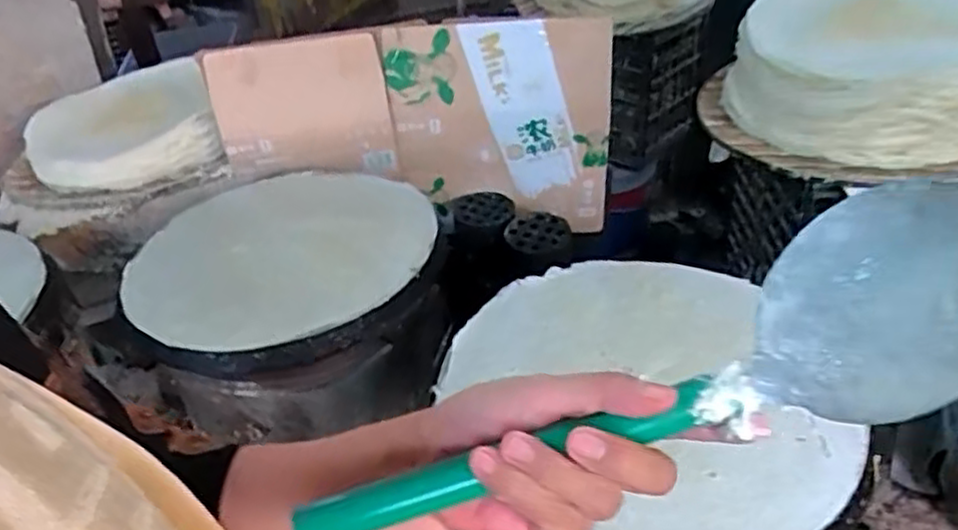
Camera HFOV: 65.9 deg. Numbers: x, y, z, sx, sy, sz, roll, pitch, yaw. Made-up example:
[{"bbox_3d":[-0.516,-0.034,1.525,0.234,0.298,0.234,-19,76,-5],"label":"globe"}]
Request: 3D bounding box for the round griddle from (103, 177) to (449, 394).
[{"bbox_3d":[-0.257,-0.006,0.958,0.396,0.087,0.427,-4,38,3],"label":"round griddle"}]

